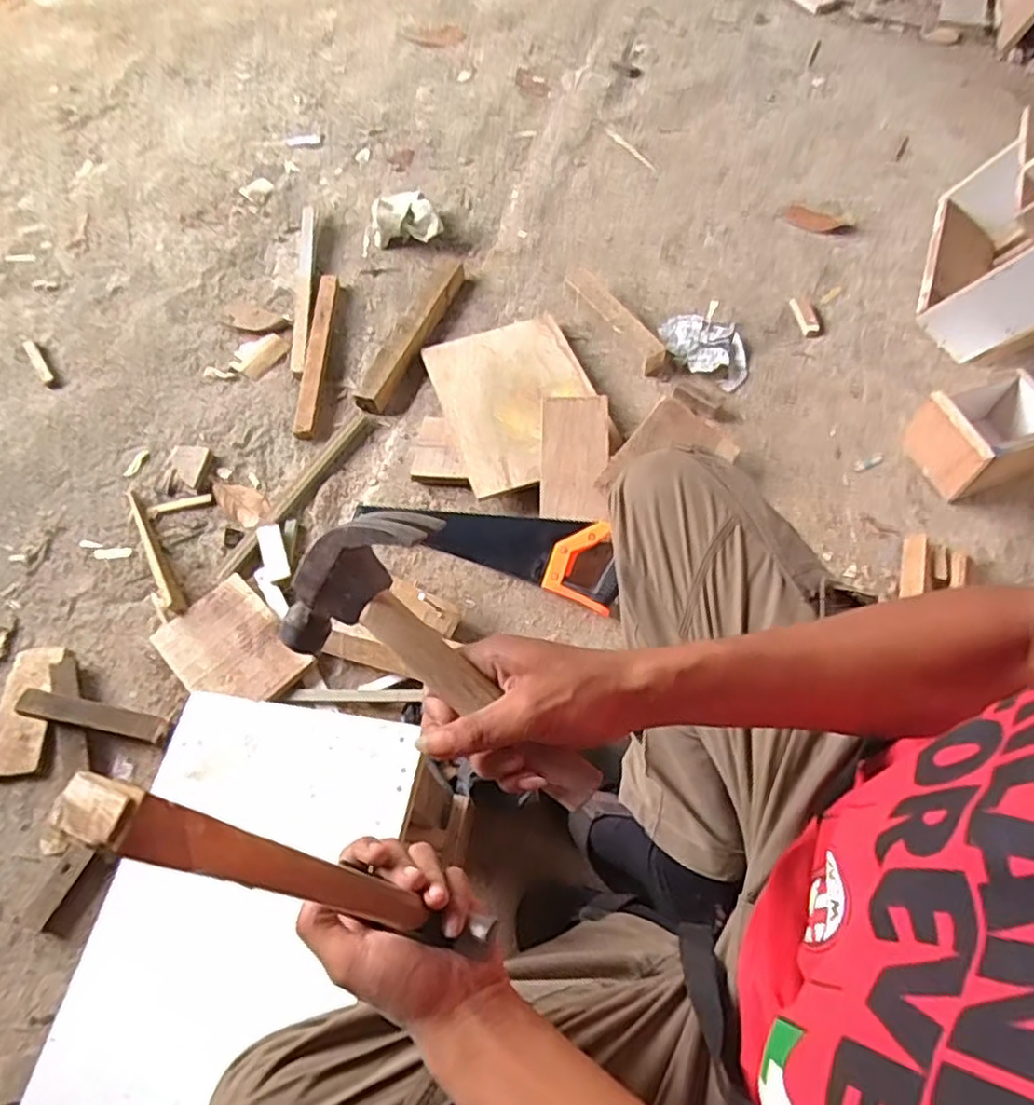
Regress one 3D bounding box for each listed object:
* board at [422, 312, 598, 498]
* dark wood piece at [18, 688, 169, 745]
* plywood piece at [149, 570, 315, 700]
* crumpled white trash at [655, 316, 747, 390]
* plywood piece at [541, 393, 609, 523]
[{"bbox_3d":[0.001,-0.253,1.107,0.235,0.016,0.341,-19,58,-6],"label":"board"},{"bbox_3d":[-0.534,0.208,0.872,0.181,0.022,0.036,16,60,-9],"label":"dark wood piece"},{"bbox_3d":[-0.383,0.128,0.927,0.201,0.013,0.140,37,61,25],"label":"plywood piece"},{"bbox_3d":[0.328,-0.354,1.170,0.098,0.029,0.166,-41,67,-20],"label":"crumpled white trash"},{"bbox_3d":[0.084,-0.139,1.004,0.099,0.018,0.198,1,70,2],"label":"plywood piece"}]

